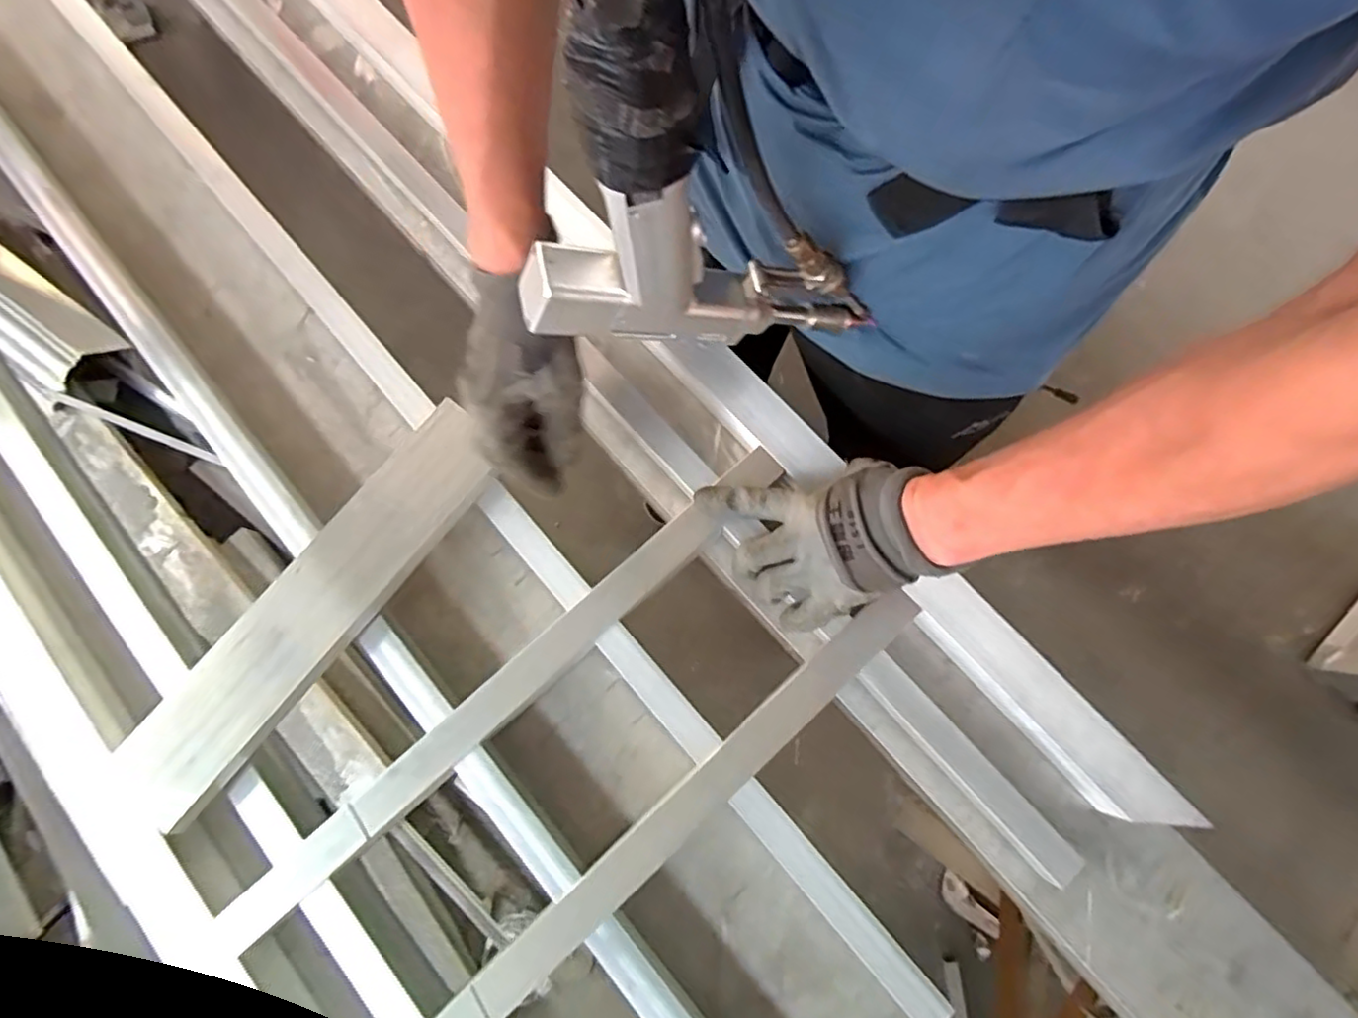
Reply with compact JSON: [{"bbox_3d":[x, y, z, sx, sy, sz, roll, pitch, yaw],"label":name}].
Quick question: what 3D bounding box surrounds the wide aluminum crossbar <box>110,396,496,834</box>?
[{"bbox_3d":[-0.276,0.071,0.492,0.078,0.025,0.348,36,79,9],"label":"wide aluminum crossbar"}]

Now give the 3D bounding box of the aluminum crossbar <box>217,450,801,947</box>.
[{"bbox_3d":[-0.119,0.128,0.493,0.514,0.019,0.033,-41,79,-10],"label":"aluminum crossbar"}]

